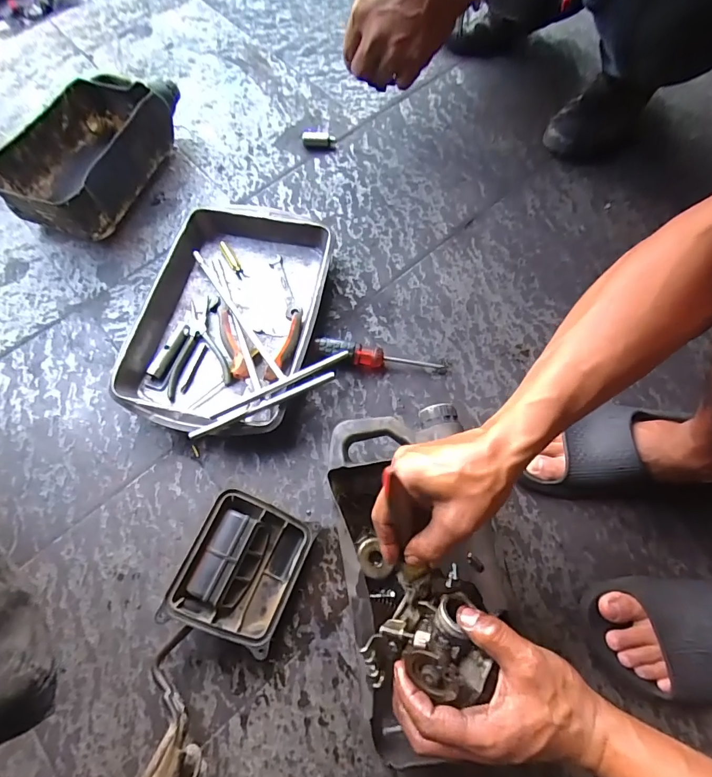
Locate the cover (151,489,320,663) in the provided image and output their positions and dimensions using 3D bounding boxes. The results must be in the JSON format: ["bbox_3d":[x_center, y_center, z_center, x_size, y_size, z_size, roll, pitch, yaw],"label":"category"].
[{"bbox_3d":[-0.129,0.207,0.482,0.119,0.056,0.144,21,71,10],"label":"cover"}]

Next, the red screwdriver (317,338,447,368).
[{"bbox_3d":[0.032,-0.043,0.583,0.176,0.026,0.026,12,70,-1],"label":"red screwdriver"}]

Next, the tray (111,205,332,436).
[{"bbox_3d":[-0.182,-0.113,0.609,0.257,0.053,0.368,10,70,6],"label":"tray"}]

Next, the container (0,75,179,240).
[{"bbox_3d":[-0.453,-0.410,0.720,0.188,0.098,0.303,17,71,8],"label":"container"}]

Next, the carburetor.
[{"bbox_3d":[0.067,0.193,0.327,0.084,0.050,0.082,21,71,10],"label":"carburetor"}]

